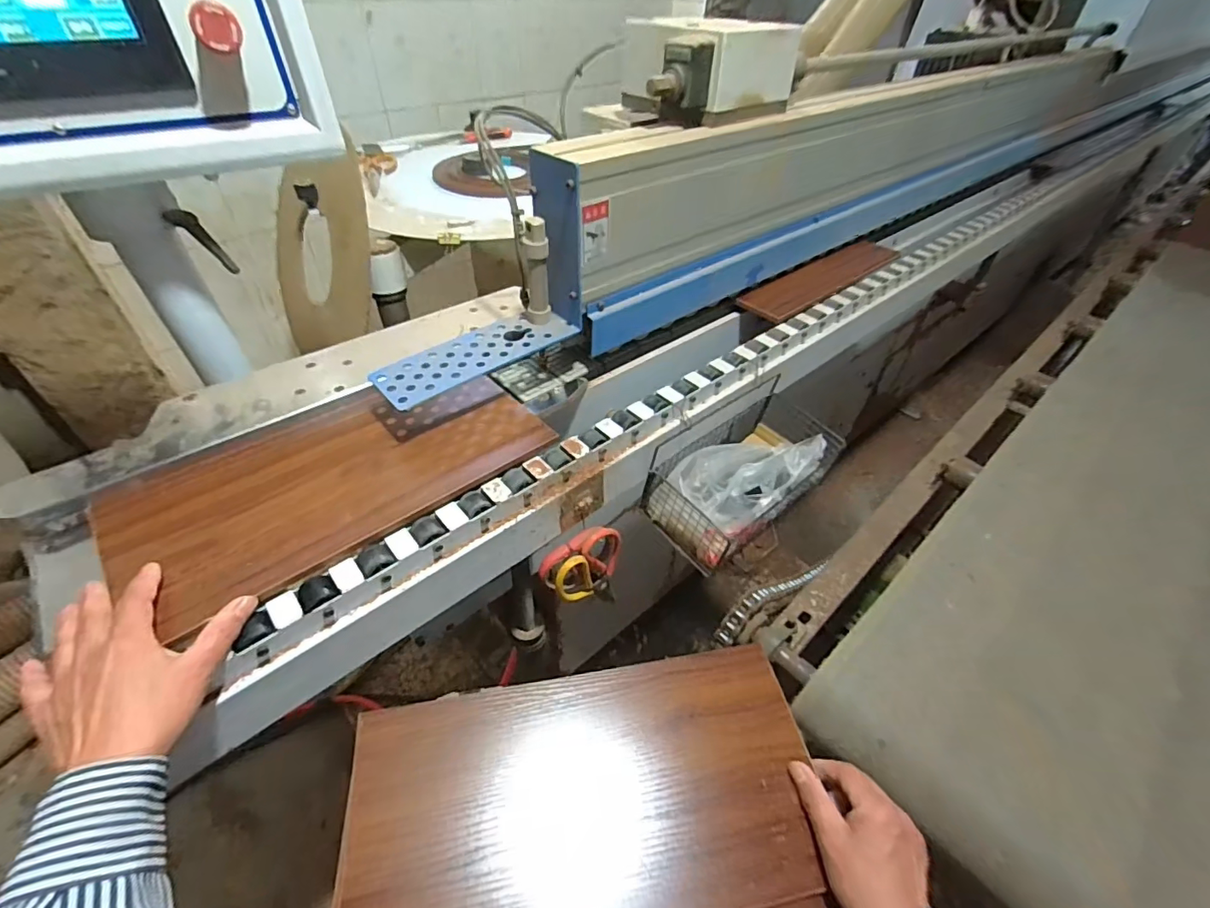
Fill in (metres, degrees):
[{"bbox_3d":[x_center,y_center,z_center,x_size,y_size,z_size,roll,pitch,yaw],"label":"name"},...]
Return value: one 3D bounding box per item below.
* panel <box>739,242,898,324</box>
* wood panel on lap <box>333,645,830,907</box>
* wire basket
[{"bbox_3d":[0.370,-0.297,0.867,0.388,0.010,0.079,-31,53,-29],"label":"panel"},{"bbox_3d":[-0.010,0.285,0.425,0.375,0.016,0.197,-3,53,-12],"label":"wood panel on lap"},{"bbox_3d":[0.191,0.016,0.693,0.263,0.124,0.139,-32,54,-30],"label":"wire basket"}]

